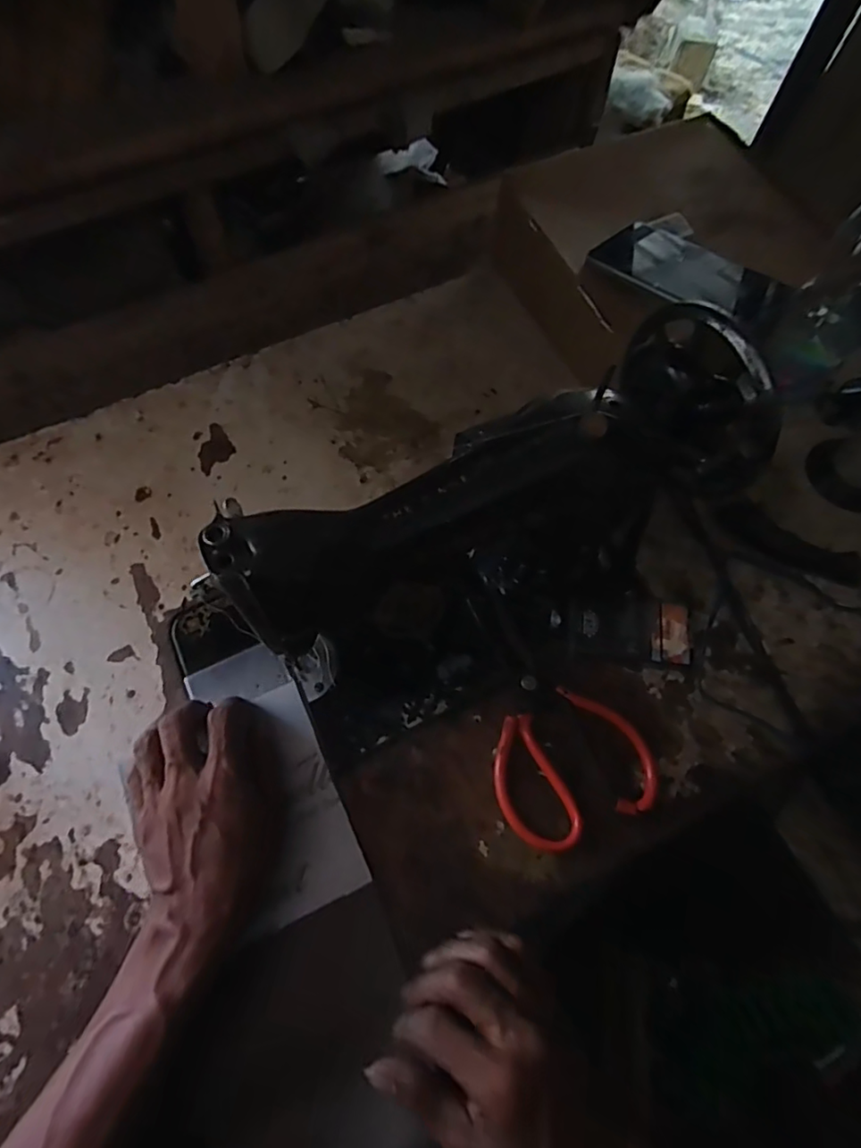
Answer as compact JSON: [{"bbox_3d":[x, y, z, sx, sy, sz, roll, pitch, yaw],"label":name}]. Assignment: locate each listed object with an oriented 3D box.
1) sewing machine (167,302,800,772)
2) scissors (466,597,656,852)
[{"bbox_3d":[0.025,-0.017,0.398,0.376,0.187,0.165,-29,71,-14],"label":"sewing machine"},{"bbox_3d":[0.083,0.105,0.446,0.114,0.011,0.188,-21,69,-12],"label":"scissors"}]

